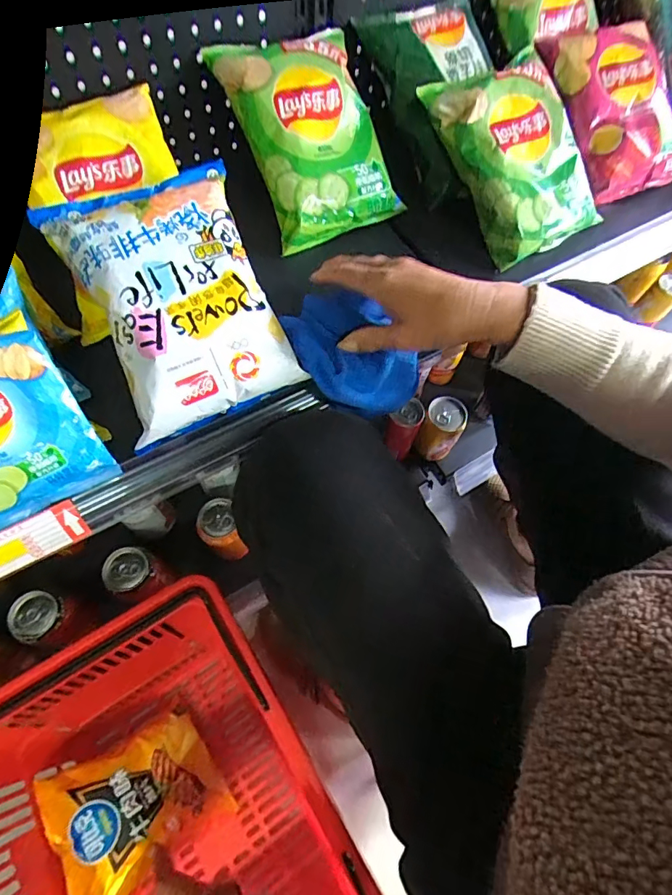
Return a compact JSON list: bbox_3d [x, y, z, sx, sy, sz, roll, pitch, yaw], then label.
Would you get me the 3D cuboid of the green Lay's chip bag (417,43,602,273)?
[{"bbox_3d":[0.217,-0.351,0.560,0.163,0.054,0.228,-33,98,-13],"label":"green Lay's chip bag"}]

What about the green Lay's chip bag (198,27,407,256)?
[{"bbox_3d":[-0.023,-0.352,0.522,0.160,0.050,0.210,-26,107,-13],"label":"green Lay's chip bag"}]

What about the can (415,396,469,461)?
[{"bbox_3d":[0.170,-0.025,0.778,0.063,0.125,0.073,22,64,7],"label":"can"}]

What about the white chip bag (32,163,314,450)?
[{"bbox_3d":[-0.144,-0.141,0.427,0.161,0.057,0.237,-23,92,-15],"label":"white chip bag"}]

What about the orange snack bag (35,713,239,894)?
[{"bbox_3d":[-0.241,0.434,0.585,0.189,0.055,0.156,-13,57,-47],"label":"orange snack bag"}]

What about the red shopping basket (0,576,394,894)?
[{"bbox_3d":[-0.162,0.449,0.537,0.342,0.260,0.478,-32,70,-18],"label":"red shopping basket"}]

